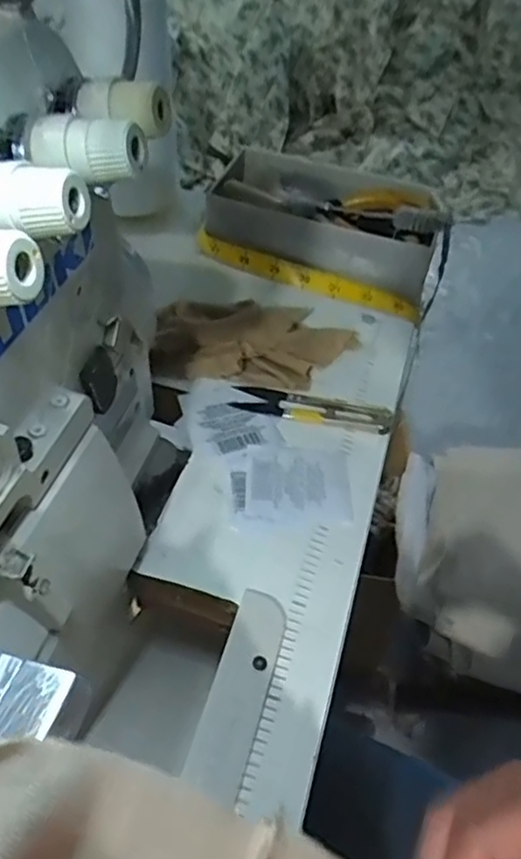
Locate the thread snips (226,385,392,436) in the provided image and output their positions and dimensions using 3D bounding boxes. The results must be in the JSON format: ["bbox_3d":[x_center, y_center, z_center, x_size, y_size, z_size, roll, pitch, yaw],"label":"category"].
[{"bbox_3d":[0.033,-0.013,0.424,0.099,0.005,0.025,7,48,3],"label":"thread snips"}]

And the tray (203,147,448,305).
[{"bbox_3d":[0.051,-0.166,0.530,0.181,0.050,0.112,19,50,13],"label":"tray"}]

